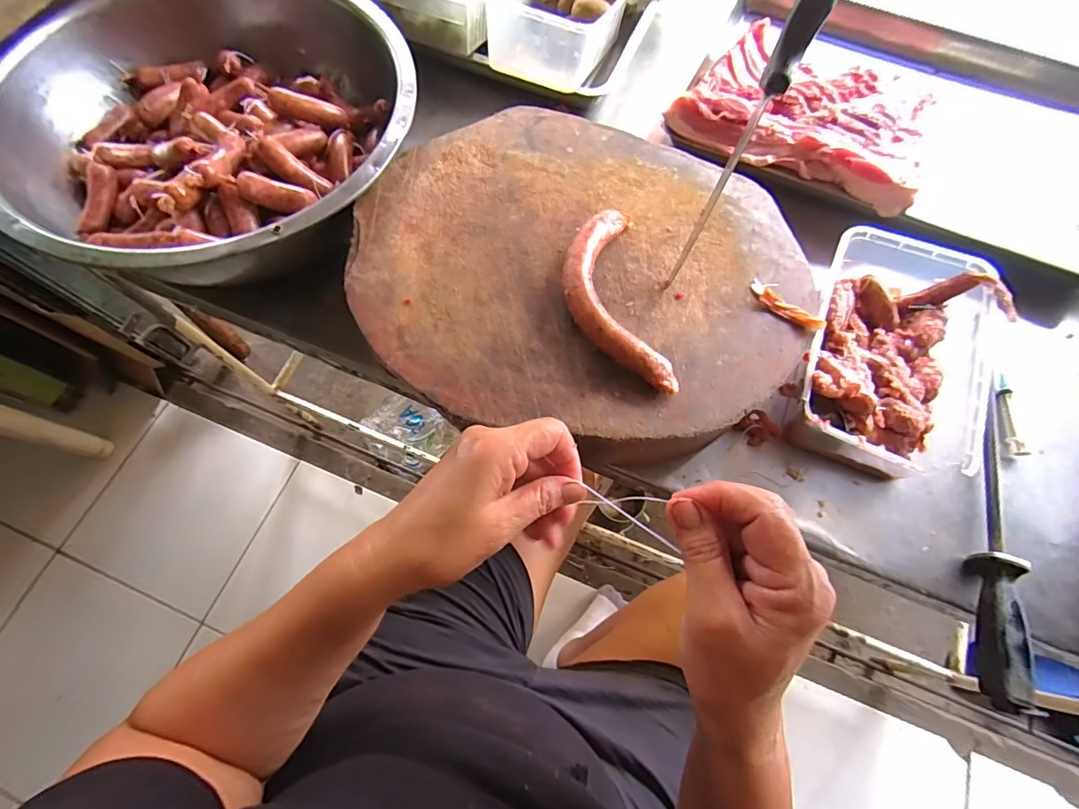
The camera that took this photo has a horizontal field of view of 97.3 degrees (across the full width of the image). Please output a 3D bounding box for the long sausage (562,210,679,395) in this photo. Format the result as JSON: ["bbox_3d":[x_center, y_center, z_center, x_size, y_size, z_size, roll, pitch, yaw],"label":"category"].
[{"bbox_3d":[0.067,-0.099,0.455,0.081,0.031,0.197,-10,71,-5],"label":"long sausage"}]

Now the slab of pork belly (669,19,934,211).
[{"bbox_3d":[0.349,-0.392,0.620,0.313,0.039,0.252,24,71,7],"label":"slab of pork belly"}]

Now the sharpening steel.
[{"bbox_3d":[0.452,0.123,0.467,0.038,0.039,0.319,21,71,6],"label":"sharpening steel"}]

